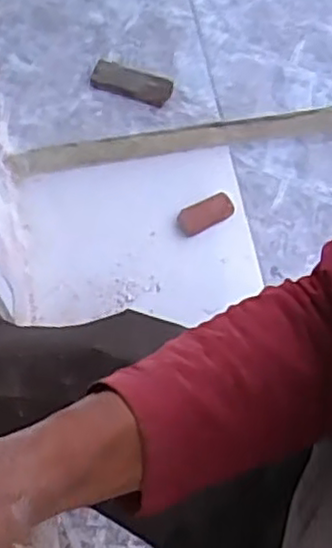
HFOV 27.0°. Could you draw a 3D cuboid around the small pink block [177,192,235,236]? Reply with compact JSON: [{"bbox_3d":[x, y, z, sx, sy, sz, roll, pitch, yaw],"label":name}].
[{"bbox_3d":[0.073,-0.110,1.235,0.110,0.020,0.056,-28,71,-12],"label":"small pink block"}]

